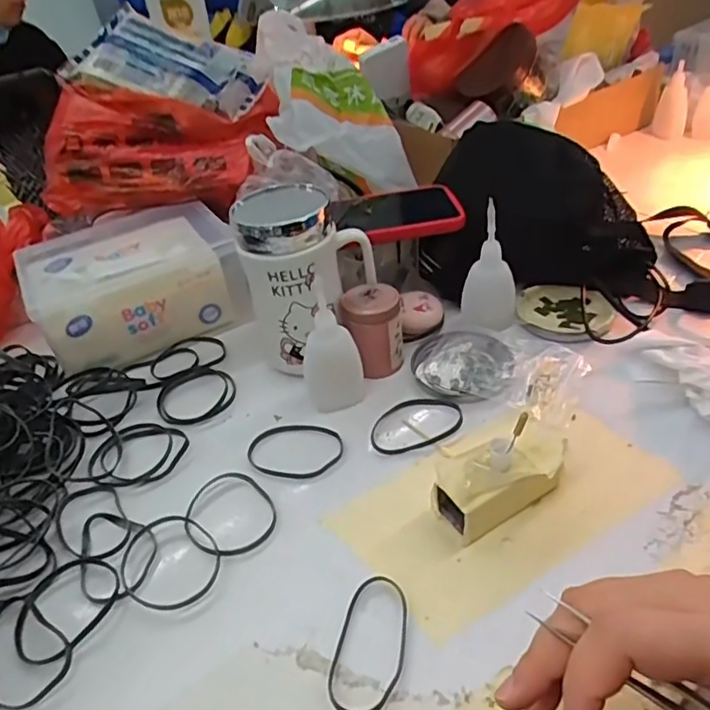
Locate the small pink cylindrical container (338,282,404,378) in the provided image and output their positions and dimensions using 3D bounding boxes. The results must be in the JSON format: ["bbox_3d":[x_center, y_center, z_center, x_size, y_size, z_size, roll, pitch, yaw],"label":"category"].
[{"bbox_3d":[0.015,-0.022,0.489,0.046,0.063,0.044,-5,38,4],"label":"small pink cylindrical container"}]

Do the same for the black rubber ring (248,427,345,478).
[{"bbox_3d":[-0.043,0.068,0.435,0.067,0.004,0.049,3,39,14],"label":"black rubber ring"}]

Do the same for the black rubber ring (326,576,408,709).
[{"bbox_3d":[0.008,0.151,0.317,0.036,0.007,0.074,6,40,17],"label":"black rubber ring"}]

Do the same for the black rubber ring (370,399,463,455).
[{"bbox_3d":[0.044,0.049,0.443,0.070,0.004,0.048,-11,38,-5],"label":"black rubber ring"}]

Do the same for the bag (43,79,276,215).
[{"bbox_3d":[-0.196,-0.213,0.605,0.224,0.109,0.092,-4,38,5],"label":"bag"}]

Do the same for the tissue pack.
[{"bbox_3d":[-0.205,-0.070,0.571,0.176,0.084,0.151,-23,40,-18],"label":"tissue pack"}]

